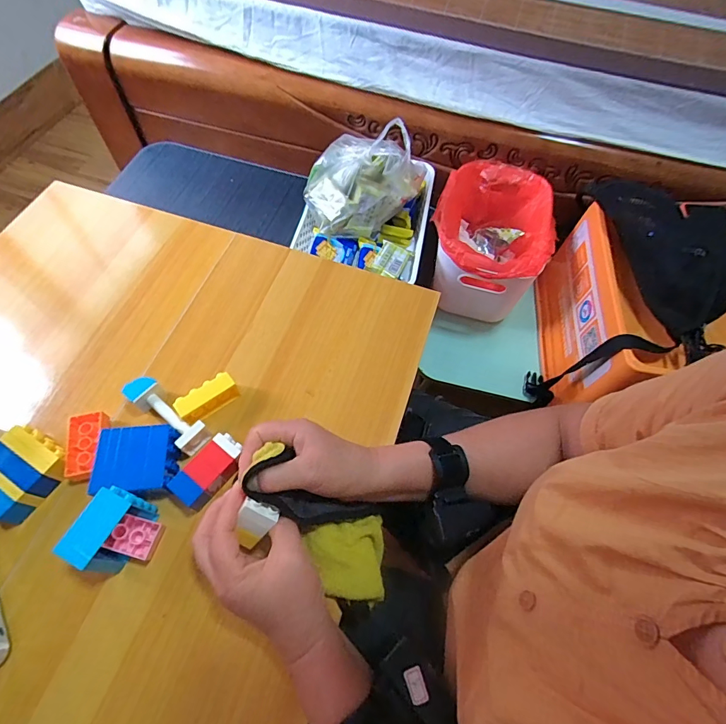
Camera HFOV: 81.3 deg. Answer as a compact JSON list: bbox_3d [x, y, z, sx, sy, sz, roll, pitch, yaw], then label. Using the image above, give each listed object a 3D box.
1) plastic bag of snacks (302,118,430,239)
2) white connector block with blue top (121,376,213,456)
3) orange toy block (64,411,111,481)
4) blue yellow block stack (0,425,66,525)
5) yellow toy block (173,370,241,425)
[{"bbox_3d":[0.001,-0.297,0.677,0.185,0.129,0.147,10,62,2],"label":"plastic bag of snacks"},{"bbox_3d":[-0.210,0.054,0.450,0.103,0.033,0.032,36,66,15],"label":"white connector block with blue top"},{"bbox_3d":[-0.281,0.086,0.431,0.036,0.020,0.066,-6,62,-6],"label":"orange toy block"},{"bbox_3d":[-0.332,0.107,0.410,0.069,0.032,0.071,32,65,13],"label":"blue yellow block stack"},{"bbox_3d":[-0.166,0.038,0.451,0.062,0.026,0.023,-36,69,-20],"label":"yellow toy block"}]

